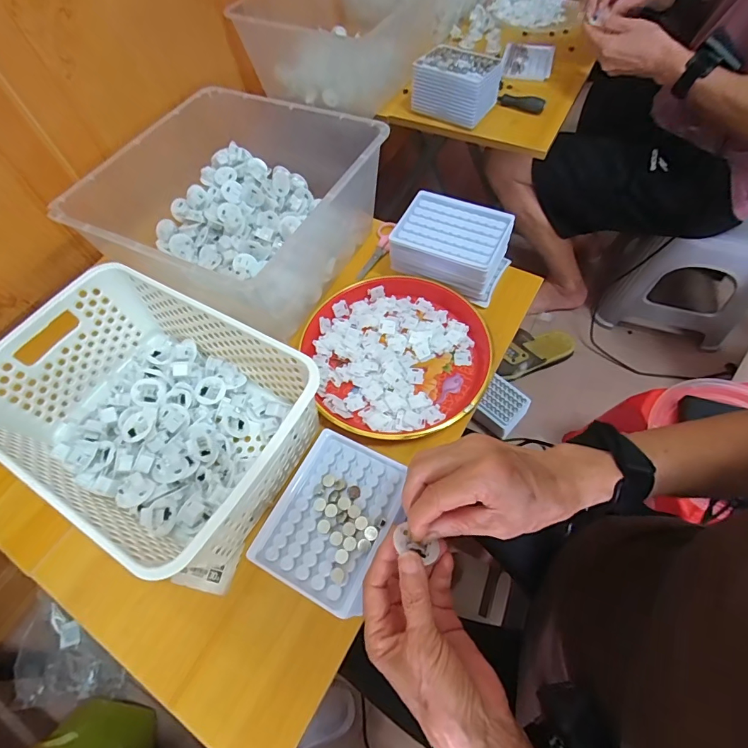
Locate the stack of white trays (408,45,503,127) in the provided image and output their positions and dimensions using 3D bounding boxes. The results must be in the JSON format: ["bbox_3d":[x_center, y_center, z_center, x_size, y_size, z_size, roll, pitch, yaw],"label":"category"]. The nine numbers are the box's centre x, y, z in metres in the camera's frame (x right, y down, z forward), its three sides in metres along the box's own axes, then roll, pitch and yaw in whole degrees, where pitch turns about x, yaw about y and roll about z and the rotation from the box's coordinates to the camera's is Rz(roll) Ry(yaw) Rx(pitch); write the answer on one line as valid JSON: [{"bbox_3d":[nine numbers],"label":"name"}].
[{"bbox_3d":[0.145,-0.518,0.736,0.140,0.083,0.092,26,65,17],"label":"stack of white trays"}]

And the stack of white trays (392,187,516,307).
[{"bbox_3d":[0.101,-0.166,0.537,0.137,0.066,0.095,23,64,16],"label":"stack of white trays"}]

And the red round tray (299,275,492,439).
[{"bbox_3d":[0.031,-0.027,0.493,0.210,0.025,0.213,-2,60,3],"label":"red round tray"}]

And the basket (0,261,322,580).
[{"bbox_3d":[-0.219,0.035,0.416,0.303,0.103,0.204,26,65,17],"label":"basket"}]

